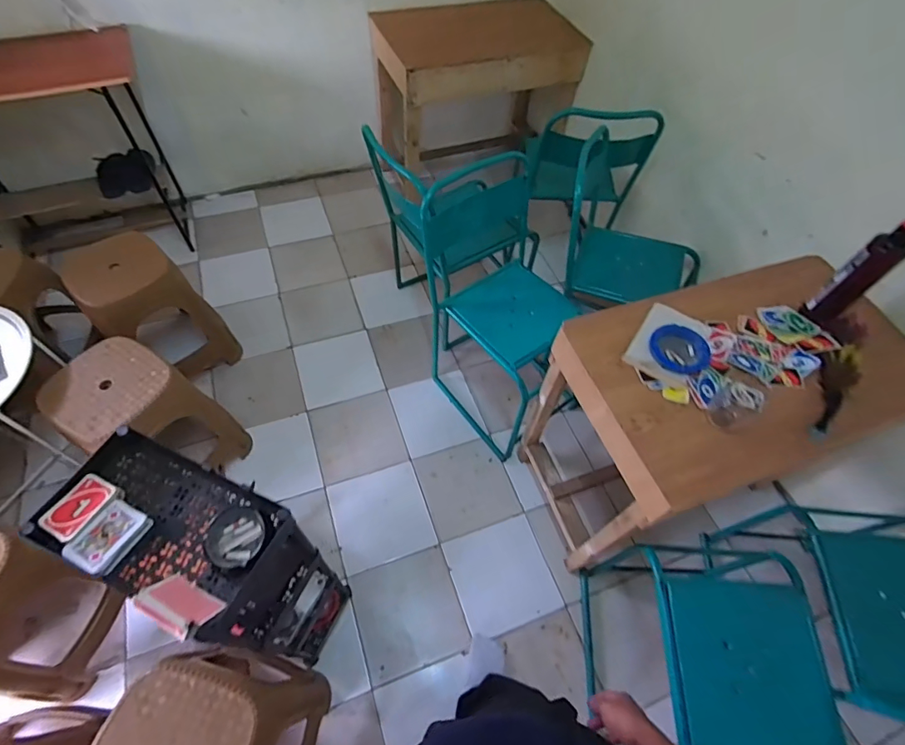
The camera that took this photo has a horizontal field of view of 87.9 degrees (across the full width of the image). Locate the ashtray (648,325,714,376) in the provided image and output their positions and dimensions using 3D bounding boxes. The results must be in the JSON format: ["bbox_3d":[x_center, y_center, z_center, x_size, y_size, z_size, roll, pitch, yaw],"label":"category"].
[{"bbox_3d":[0.510,-0.050,1.053,0.123,0.031,0.118,2,58,-2],"label":"ashtray"}]

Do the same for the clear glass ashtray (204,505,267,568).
[{"bbox_3d":[-0.321,0.243,0.697,0.080,0.023,0.093,-24,62,-17],"label":"clear glass ashtray"}]

